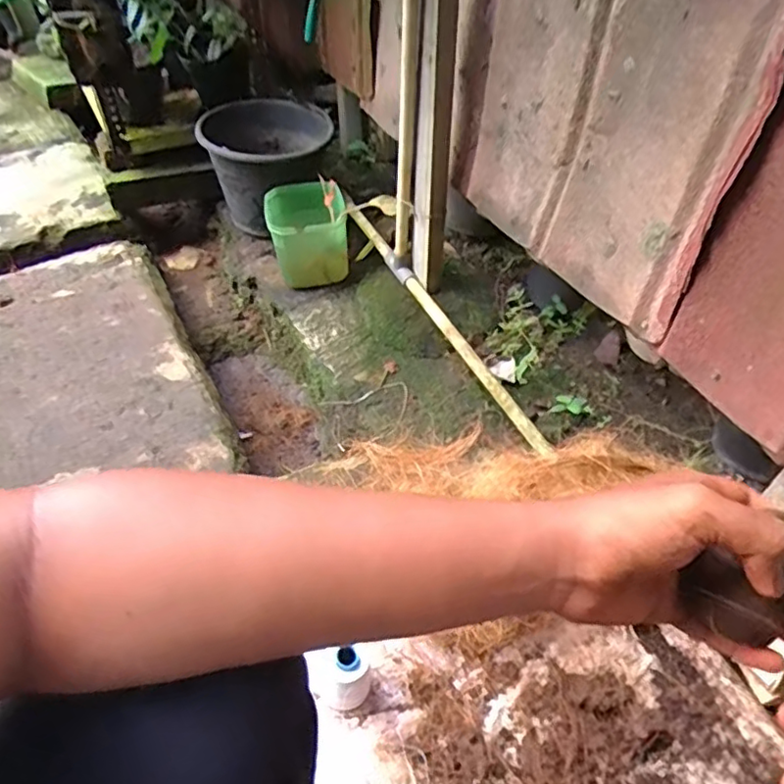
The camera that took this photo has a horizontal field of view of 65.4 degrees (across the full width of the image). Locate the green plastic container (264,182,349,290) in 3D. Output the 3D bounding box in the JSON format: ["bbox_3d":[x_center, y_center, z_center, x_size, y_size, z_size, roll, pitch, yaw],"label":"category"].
[{"bbox_3d":[-0.167,-0.314,1.211,0.147,0.181,0.125,-9,46,-7],"label":"green plastic container"}]

